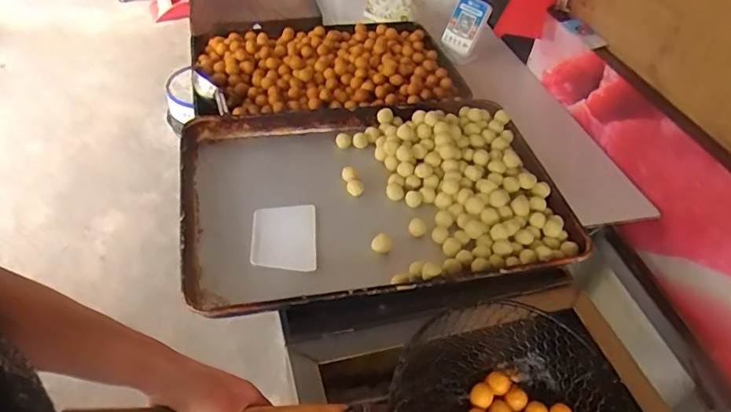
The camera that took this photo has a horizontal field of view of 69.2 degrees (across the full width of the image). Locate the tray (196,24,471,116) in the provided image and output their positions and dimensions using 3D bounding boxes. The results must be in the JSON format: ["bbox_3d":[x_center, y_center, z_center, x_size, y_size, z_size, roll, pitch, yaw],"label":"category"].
[{"bbox_3d":[-0.094,-0.347,1.280,0.598,0.051,0.391,-5,44,-11],"label":"tray"}]

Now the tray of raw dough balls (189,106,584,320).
[{"bbox_3d":[0.018,-0.021,0.888,0.617,0.077,0.422,-6,44,-12],"label":"tray of raw dough balls"}]

